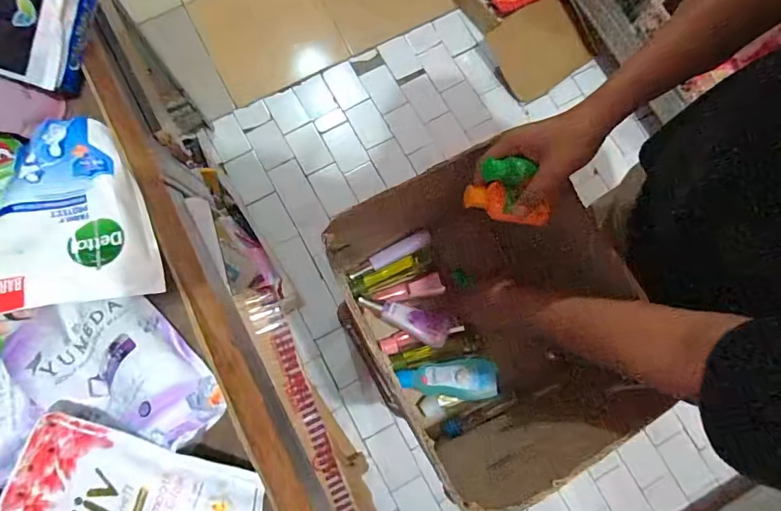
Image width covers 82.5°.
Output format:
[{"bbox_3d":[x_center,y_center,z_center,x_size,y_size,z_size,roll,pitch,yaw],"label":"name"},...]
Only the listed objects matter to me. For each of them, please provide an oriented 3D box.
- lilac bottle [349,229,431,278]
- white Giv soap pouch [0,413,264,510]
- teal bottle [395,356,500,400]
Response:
[{"bbox_3d":[-0.001,-0.002,0.779,0.150,0.032,0.026,-23,80,-6],"label":"lilac bottle"},{"bbox_3d":[-0.213,0.222,0.373,0.189,0.031,0.127,18,79,-11],"label":"white Giv soap pouch"},{"bbox_3d":[0.095,0.204,0.722,0.156,0.043,0.064,-8,79,-3],"label":"teal bottle"}]

